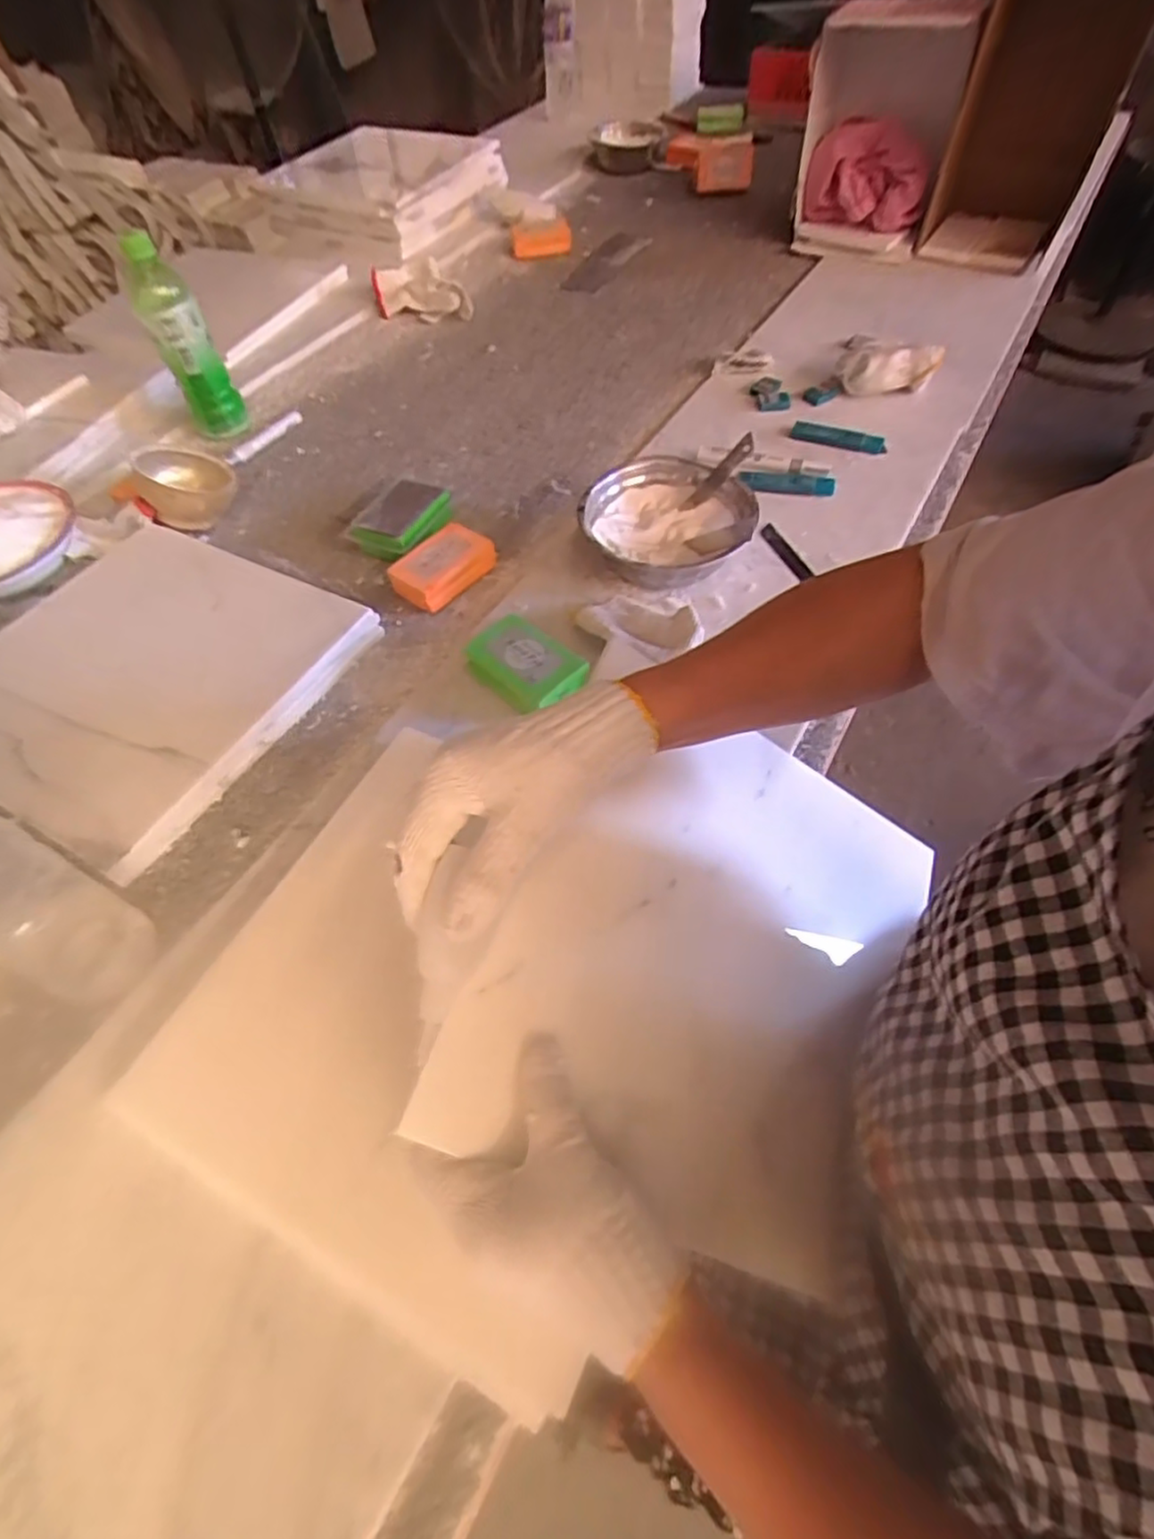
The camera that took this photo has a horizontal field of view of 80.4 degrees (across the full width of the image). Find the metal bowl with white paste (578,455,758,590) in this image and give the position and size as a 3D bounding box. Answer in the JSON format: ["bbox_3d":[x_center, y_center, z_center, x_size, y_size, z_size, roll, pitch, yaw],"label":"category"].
[{"bbox_3d":[0.088,-0.239,0.660,0.158,0.047,0.145,-1,57,2],"label":"metal bowl with white paste"}]

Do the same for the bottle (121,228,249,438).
[{"bbox_3d":[-0.450,-0.489,0.782,0.062,0.190,0.054,-30,60,-16],"label":"bottle"}]

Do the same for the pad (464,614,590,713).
[{"bbox_3d":[-0.044,-0.089,0.576,0.095,0.024,0.063,36,66,23],"label":"pad"}]

